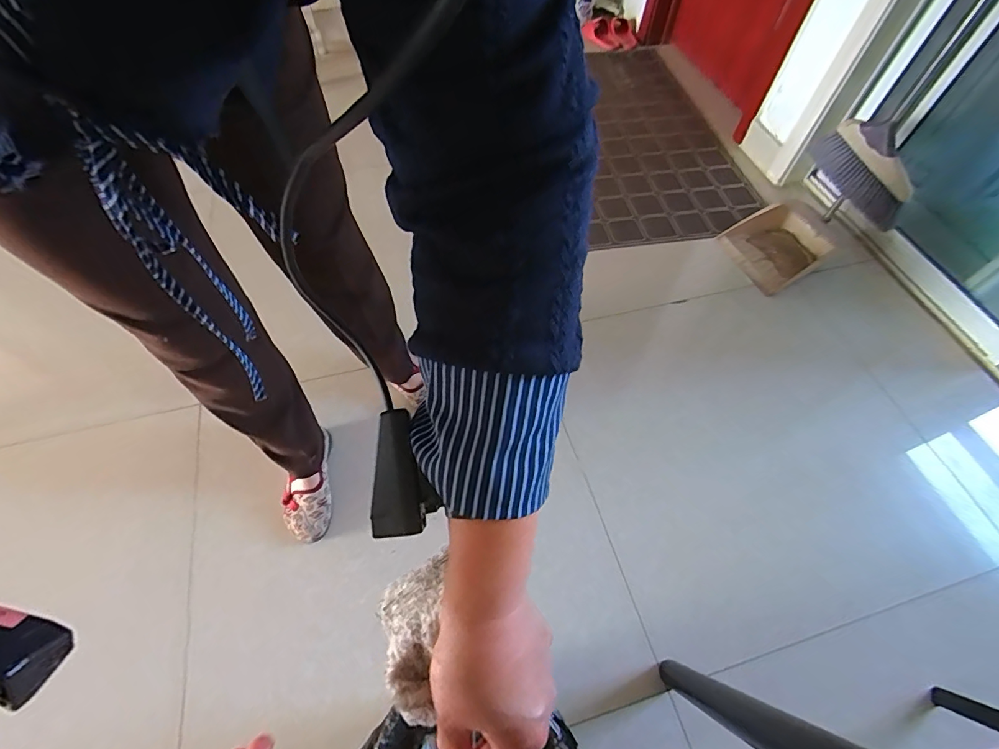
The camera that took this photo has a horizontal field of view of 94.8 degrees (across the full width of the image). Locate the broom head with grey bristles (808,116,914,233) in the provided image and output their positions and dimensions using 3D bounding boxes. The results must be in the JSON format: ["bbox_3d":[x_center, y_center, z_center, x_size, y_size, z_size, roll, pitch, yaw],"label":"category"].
[{"bbox_3d":[0.903,-0.538,1.163,0.106,0.175,0.315,0,59,-1],"label":"broom head with grey bristles"}]

